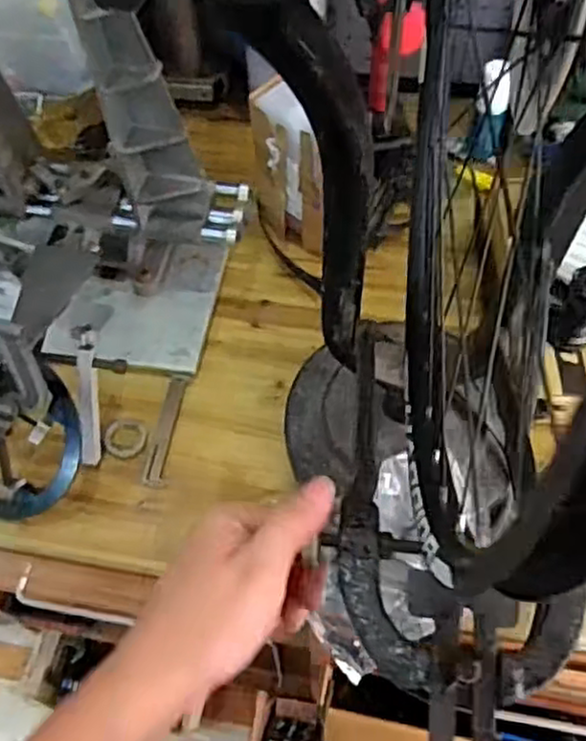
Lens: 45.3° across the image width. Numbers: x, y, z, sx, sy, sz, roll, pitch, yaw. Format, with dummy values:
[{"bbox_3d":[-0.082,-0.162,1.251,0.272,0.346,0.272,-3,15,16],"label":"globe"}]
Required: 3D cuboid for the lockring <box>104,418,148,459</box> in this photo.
[{"bbox_3d":[-0.183,0.074,0.771,0.048,0.006,0.048,-1,58,1],"label":"lockring"}]

